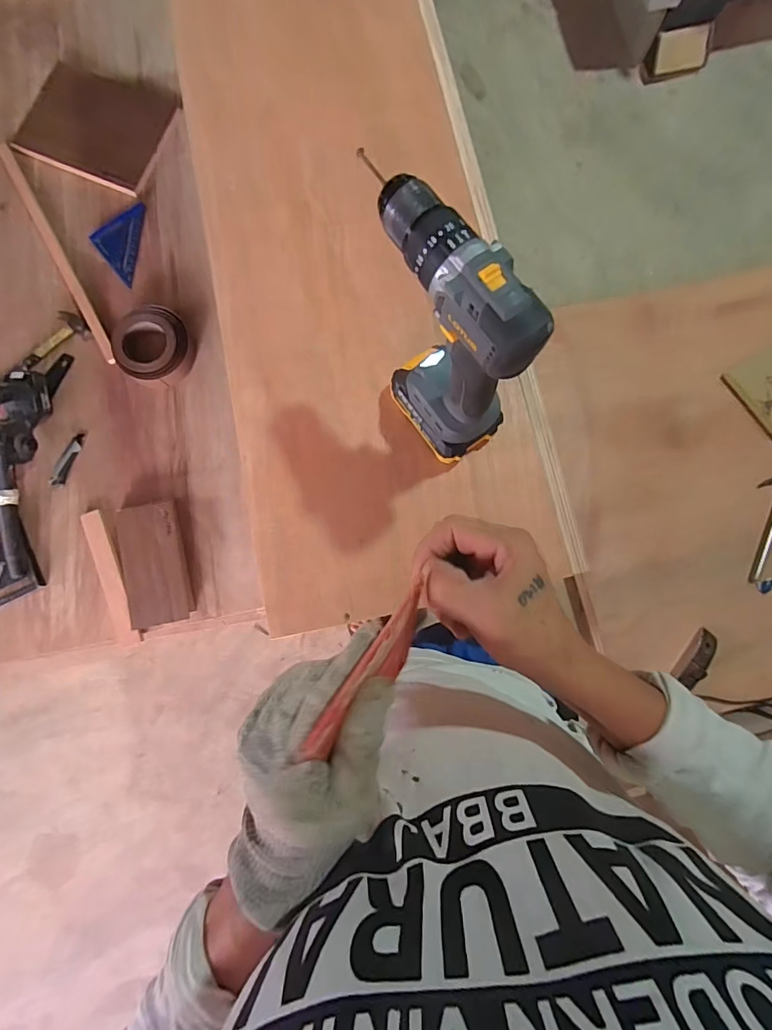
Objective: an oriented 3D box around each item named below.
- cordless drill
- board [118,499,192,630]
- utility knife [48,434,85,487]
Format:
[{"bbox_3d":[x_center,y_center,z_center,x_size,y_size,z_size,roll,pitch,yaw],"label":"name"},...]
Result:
[{"bbox_3d":[0.043,-0.156,0.404,0.068,0.210,0.188,-36,85,-5],"label":"cordless drill"},{"bbox_3d":[-0.603,0.122,1.184,0.147,0.031,0.313,-13,77,-5],"label":"board"},{"bbox_3d":[-0.851,-0.147,1.224,0.037,0.021,0.152,22,84,-1],"label":"utility knife"}]

